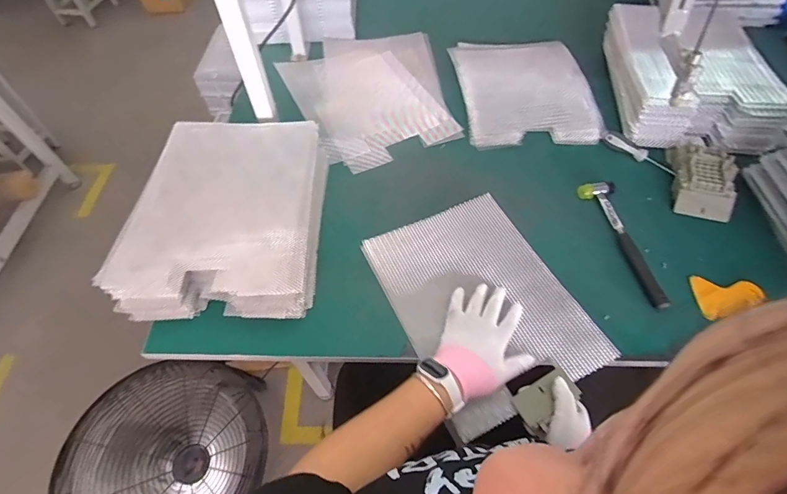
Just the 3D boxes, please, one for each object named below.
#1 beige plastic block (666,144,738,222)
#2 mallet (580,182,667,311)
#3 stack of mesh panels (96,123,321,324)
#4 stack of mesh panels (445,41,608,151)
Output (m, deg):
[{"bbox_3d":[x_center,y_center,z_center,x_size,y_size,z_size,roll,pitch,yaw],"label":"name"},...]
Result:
[{"bbox_3d":[0.548,-0.118,0.720,0.099,0.037,0.151,17,59,12],"label":"beige plastic block"},{"bbox_3d":[0.392,-0.014,0.671,0.055,0.025,0.243,-12,57,-7],"label":"mallet"},{"bbox_3d":[-0.263,-0.057,0.653,0.267,0.100,0.337,0,57,1],"label":"stack of mesh panels"},{"bbox_3d":[0.281,-0.346,0.885,0.272,0.031,0.335,-5,57,-2],"label":"stack of mesh panels"}]

